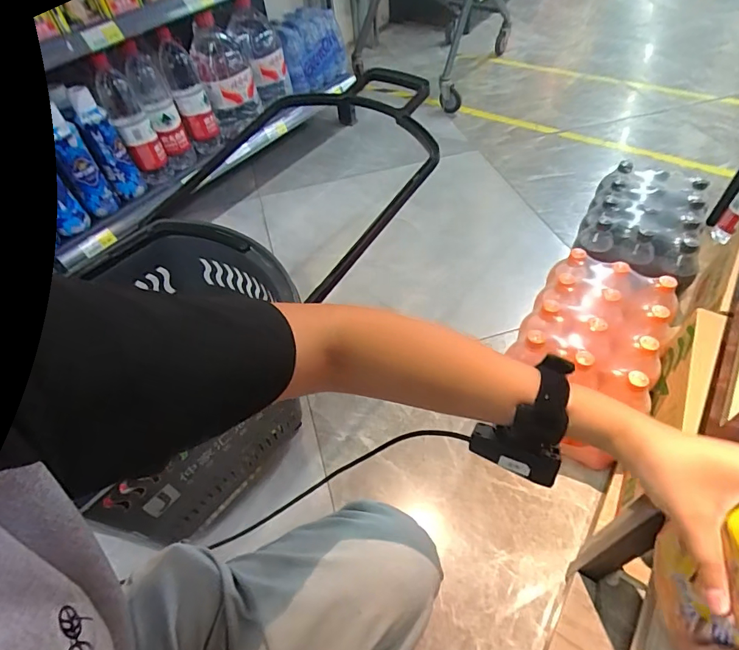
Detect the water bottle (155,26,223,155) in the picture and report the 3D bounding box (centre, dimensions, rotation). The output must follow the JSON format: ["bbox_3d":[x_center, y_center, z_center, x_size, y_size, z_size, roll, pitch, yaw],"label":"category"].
[{"bbox_3d":[-0.511,-0.652,1.273,0.090,0.336,0.090,-19,51,-11],"label":"water bottle"}]

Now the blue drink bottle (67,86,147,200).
[{"bbox_3d":[-0.667,-0.452,1.141,0.076,0.269,0.070,-26,53,-16],"label":"blue drink bottle"}]

